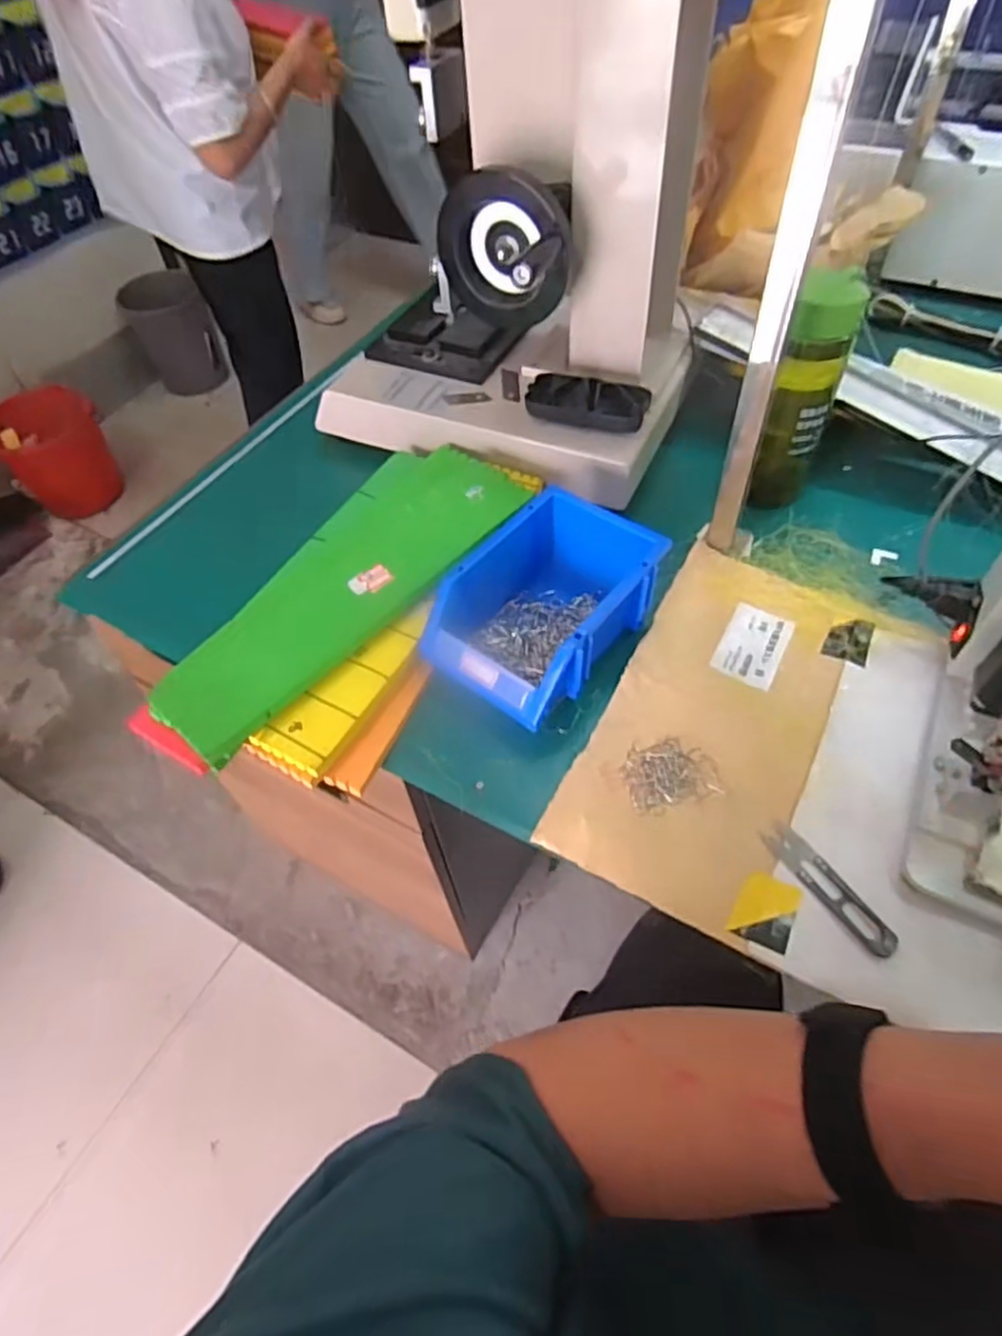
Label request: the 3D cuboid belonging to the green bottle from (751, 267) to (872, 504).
[{"bbox_3d":[0.252,-0.224,0.581,0.049,0.178,0.054,19,57,16],"label":"green bottle"}]

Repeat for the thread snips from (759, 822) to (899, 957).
[{"bbox_3d":[0.212,0.140,0.447,0.022,0.006,0.098,-29,57,-17],"label":"thread snips"}]

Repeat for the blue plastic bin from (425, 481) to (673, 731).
[{"bbox_3d":[0.034,-0.048,0.560,0.124,0.077,0.179,32,61,23],"label":"blue plastic bin"}]

